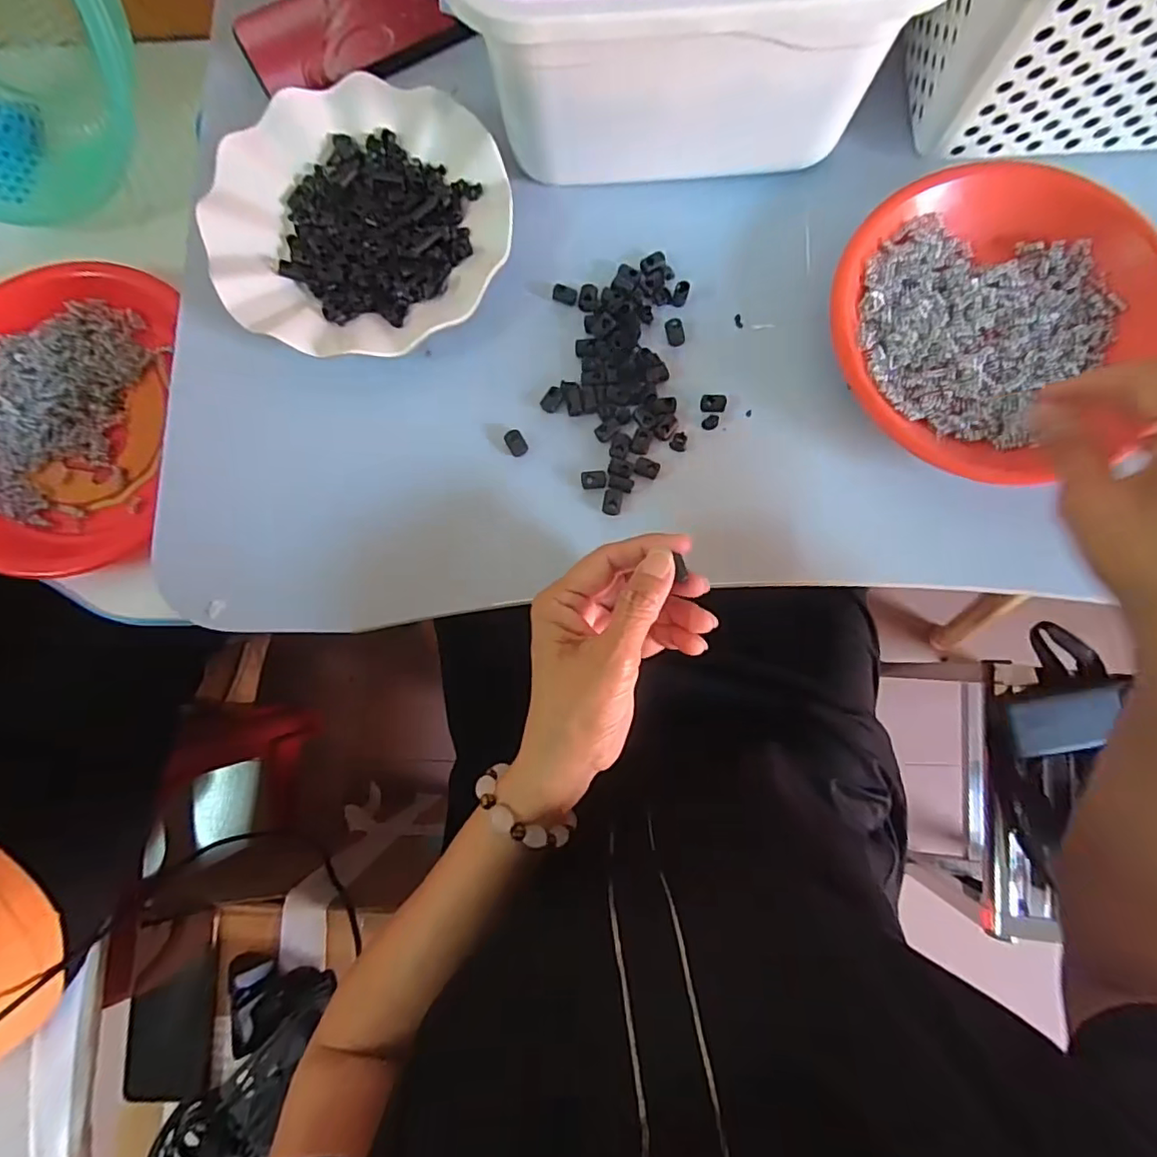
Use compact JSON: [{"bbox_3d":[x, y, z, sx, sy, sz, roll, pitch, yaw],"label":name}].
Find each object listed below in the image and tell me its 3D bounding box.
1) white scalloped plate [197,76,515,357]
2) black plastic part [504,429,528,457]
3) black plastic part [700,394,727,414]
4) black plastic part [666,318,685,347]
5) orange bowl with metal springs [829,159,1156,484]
[{"bbox_3d":[-0.138,-0.227,0.370,0.182,0.029,0.174,0,82,3],"label":"white scalloped plate"},{"bbox_3d":[-0.038,-0.083,0.358,0.011,0.004,0.016,-32,82,-2],"label":"black plastic part"},{"bbox_3d":[0.084,-0.109,0.362,0.015,0.004,0.013,0,82,3],"label":"black plastic part"},{"bbox_3d":[0.062,-0.158,0.372,0.011,0.005,0.017,-15,82,1],"label":"black plastic part"},{"bbox_3d":[0.243,-0.160,0.346,0.174,0.025,0.169,0,82,3],"label":"orange bowl with metal springs"}]

